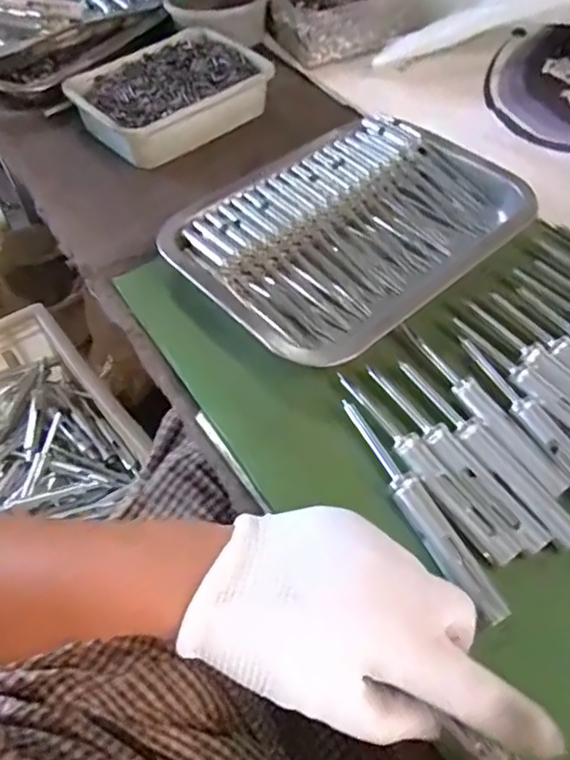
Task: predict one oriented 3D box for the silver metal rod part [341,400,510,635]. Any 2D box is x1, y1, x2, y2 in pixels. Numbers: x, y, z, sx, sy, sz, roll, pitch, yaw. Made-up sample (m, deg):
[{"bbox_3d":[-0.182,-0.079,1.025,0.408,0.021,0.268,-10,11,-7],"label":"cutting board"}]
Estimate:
[{"bbox_3d":[0.073,0.069,0.327,0.016,0.010,0.143,-24,59,-15],"label":"silver metal rod part"}]

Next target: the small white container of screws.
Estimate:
[{"bbox_3d":[-0.110,-0.279,0.567,0.180,0.042,0.122,-35,63,-21],"label":"small white container of screws"}]

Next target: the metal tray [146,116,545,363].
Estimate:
[{"bbox_3d":[0.051,-0.117,0.451,0.254,0.037,0.193,-37,63,-22],"label":"metal tray"}]

